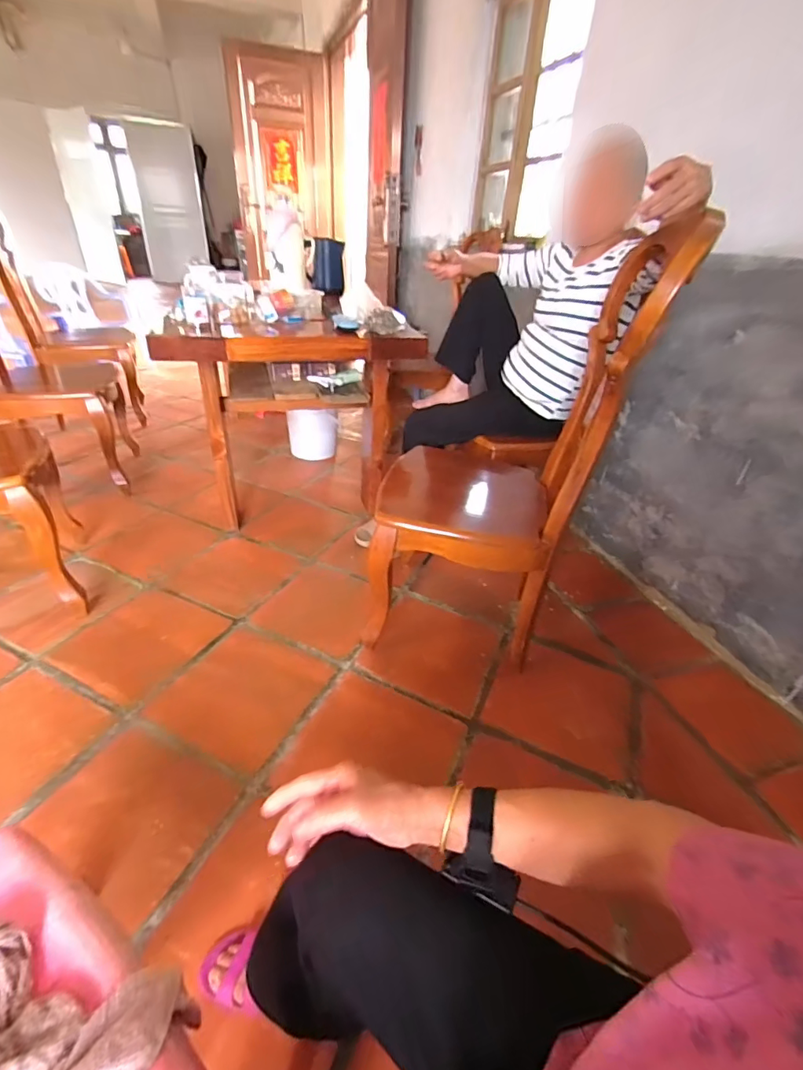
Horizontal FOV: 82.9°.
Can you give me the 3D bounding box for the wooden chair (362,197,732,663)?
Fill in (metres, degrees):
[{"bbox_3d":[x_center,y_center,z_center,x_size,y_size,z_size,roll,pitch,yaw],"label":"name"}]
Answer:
[{"bbox_3d":[0.287,-0.192,1.104,0.473,0.913,0.628,19,36,21],"label":"wooden chair"}]

